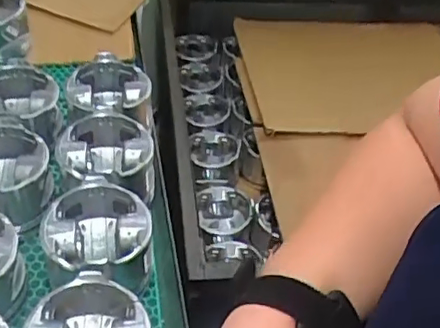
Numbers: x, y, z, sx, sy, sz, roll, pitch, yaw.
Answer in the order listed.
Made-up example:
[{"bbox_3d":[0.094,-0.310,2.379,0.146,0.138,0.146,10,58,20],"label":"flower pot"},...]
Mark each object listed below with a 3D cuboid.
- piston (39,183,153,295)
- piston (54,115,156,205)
[{"bbox_3d":[-0.115,0.082,0.564,0.099,0.075,0.103,-9,46,-17],"label":"piston"},{"bbox_3d":[-0.125,0.006,0.644,0.100,0.077,0.118,2,44,-5],"label":"piston"}]

